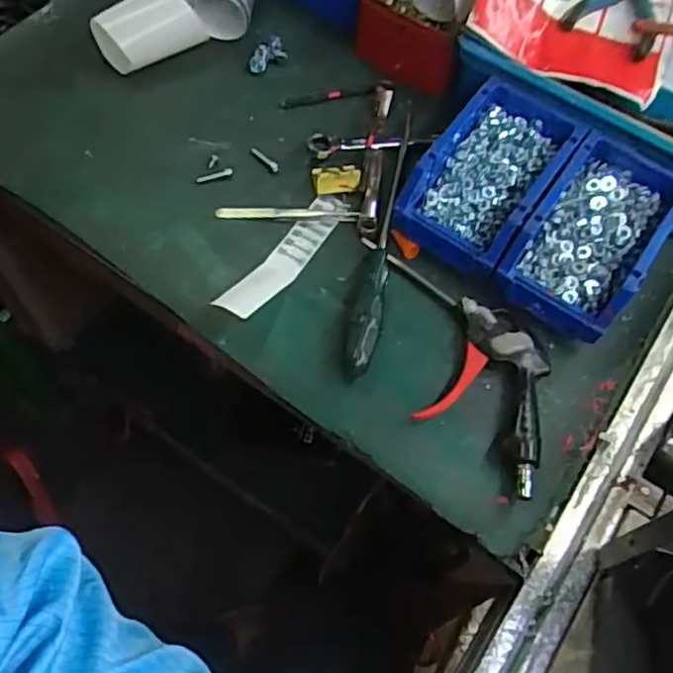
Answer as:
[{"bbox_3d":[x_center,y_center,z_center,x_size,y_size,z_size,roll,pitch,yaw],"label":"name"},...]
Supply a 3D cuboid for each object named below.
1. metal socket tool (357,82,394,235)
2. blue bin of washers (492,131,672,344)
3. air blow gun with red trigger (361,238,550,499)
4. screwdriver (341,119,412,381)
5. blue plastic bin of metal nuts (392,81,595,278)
[{"bbox_3d":[0.036,-0.171,0.658,0.019,0.011,0.178,8,64,1],"label":"metal socket tool"},{"bbox_3d":[0.219,-0.085,0.597,0.104,0.065,0.169,33,67,12],"label":"blue bin of washers"},{"bbox_3d":[0.107,0.013,0.563,0.113,0.025,0.238,-12,65,-9],"label":"air blow gun with red trigger"},{"bbox_3d":[0.045,-0.093,0.610,0.024,0.035,0.289,13,64,3],"label":"screwdriver"},{"bbox_3d":[0.134,-0.141,0.618,0.105,0.065,0.170,34,67,13],"label":"blue plastic bin of metal nuts"}]

